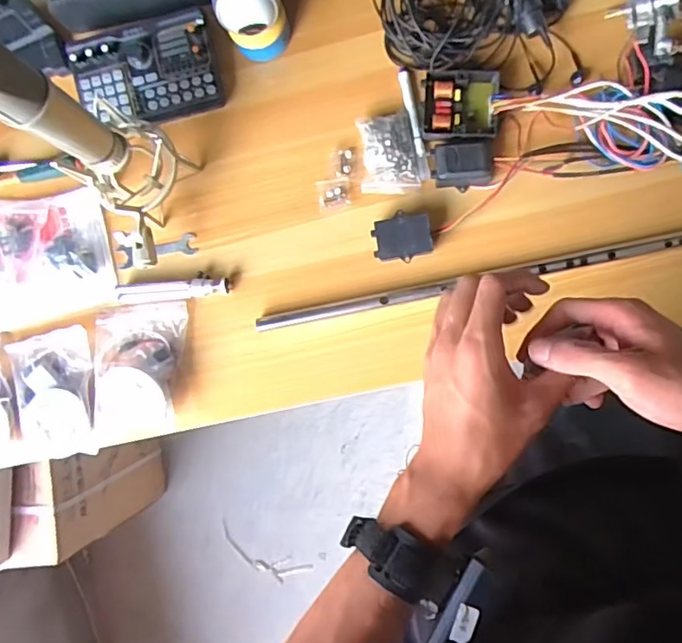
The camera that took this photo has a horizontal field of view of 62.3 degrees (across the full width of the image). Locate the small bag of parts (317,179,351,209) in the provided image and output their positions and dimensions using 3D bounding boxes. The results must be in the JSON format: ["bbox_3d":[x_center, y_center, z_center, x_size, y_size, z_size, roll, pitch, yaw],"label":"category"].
[{"bbox_3d":[-0.009,-0.151,0.671,0.034,0.007,0.033,-11,88,7],"label":"small bag of parts"}]

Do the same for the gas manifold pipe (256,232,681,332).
[{"bbox_3d":[0.144,-0.044,0.628,0.486,0.015,0.017,-11,89,5],"label":"gas manifold pipe"}]

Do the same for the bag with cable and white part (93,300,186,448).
[{"bbox_3d":[-0.242,0.062,0.675,0.107,0.047,0.161,-3,89,7],"label":"bag with cable and white part"}]

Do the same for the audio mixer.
[{"bbox_3d":[-0.233,-0.297,0.681,0.166,0.030,0.107,-13,87,7],"label":"audio mixer"}]

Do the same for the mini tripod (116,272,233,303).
[{"bbox_3d":[-0.203,-0.040,0.682,0.138,0.020,0.025,-6,88,7],"label":"mini tripod"}]

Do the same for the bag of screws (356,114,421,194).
[{"bbox_3d":[0.056,-0.195,0.655,0.065,0.020,0.086,-4,88,7],"label":"bag of screws"}]

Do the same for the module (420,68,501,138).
[{"bbox_3d":[0.137,-0.244,0.643,0.084,0.026,0.075,-1,89,7],"label":"module"}]

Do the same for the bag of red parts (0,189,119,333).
[{"bbox_3d":[-0.391,-0.076,0.703,0.214,0.024,0.150,-13,87,7],"label":"bag of red parts"}]

